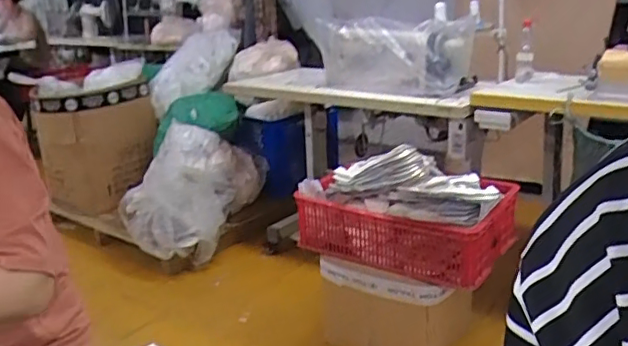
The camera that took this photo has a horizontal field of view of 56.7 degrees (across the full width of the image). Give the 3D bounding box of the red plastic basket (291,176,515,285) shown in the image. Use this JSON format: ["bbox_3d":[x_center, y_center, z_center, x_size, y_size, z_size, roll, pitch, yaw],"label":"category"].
[{"bbox_3d":[0.271,0.142,1.797,0.617,0.240,0.286,8,21,28],"label":"red plastic basket"}]

